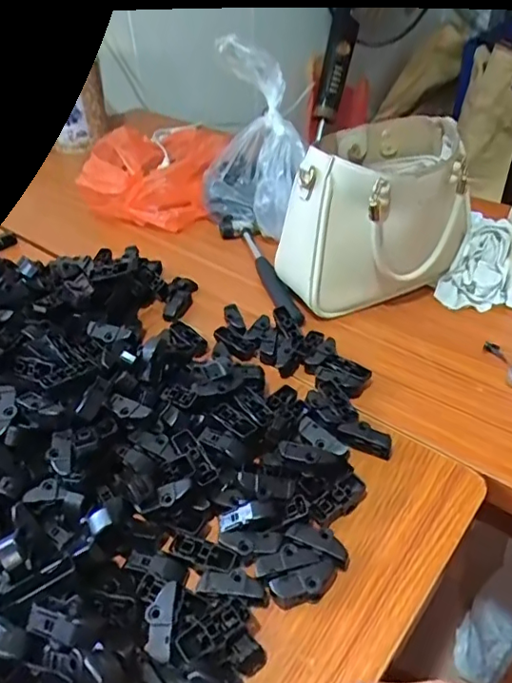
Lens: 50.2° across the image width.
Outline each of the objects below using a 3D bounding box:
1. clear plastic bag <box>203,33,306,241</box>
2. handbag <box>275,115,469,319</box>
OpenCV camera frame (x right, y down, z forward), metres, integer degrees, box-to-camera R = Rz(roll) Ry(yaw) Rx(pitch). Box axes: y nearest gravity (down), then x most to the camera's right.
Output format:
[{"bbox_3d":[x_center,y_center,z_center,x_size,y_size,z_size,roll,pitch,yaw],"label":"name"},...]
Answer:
[{"bbox_3d":[-0.008,-0.265,0.738,0.128,0.221,0.171,-2,40,-2],"label":"clear plastic bag"},{"bbox_3d":[0.132,-0.141,0.624,0.201,0.175,0.135,-23,45,-24],"label":"handbag"}]

